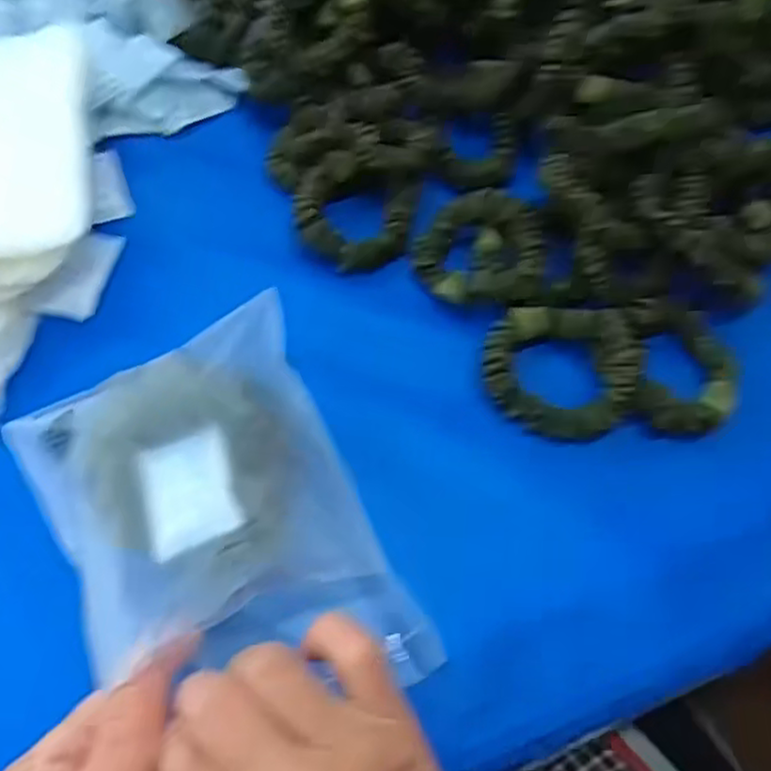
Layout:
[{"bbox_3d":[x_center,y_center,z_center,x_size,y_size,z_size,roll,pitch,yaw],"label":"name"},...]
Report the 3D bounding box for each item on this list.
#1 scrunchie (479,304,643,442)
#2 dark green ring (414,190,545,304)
[{"bbox_3d":[0.079,-0.011,0.323,0.066,0.021,0.062,7,65,3],"label":"scrunchie"},{"bbox_3d":[0.047,-0.066,0.355,0.062,0.021,0.055,5,73,20],"label":"dark green ring"}]

